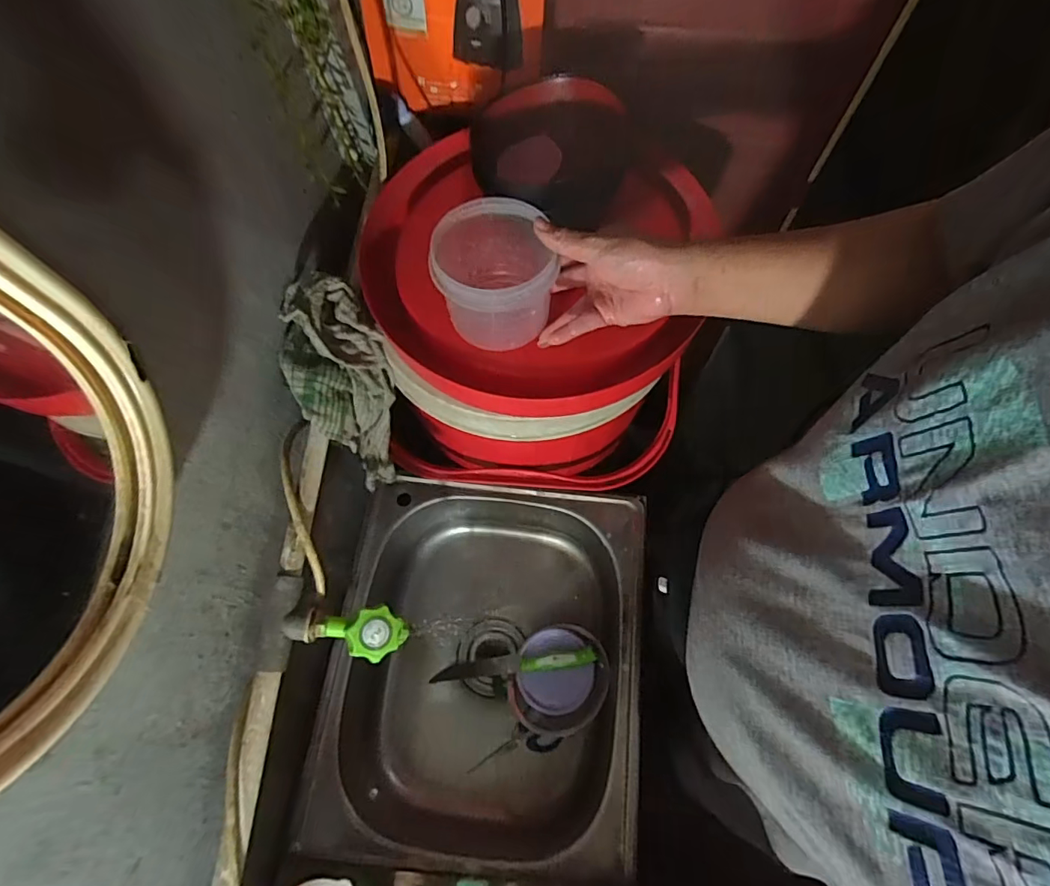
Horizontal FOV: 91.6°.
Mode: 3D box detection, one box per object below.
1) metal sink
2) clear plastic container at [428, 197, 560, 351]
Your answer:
[{"bbox_3d":[-0.048,0.309,0.732,0.386,0.160,0.462,5,67,5],"label":"metal sink"},{"bbox_3d":[-0.030,-0.158,0.501,0.106,0.101,0.116,-3,59,2],"label":"clear plastic container"}]

